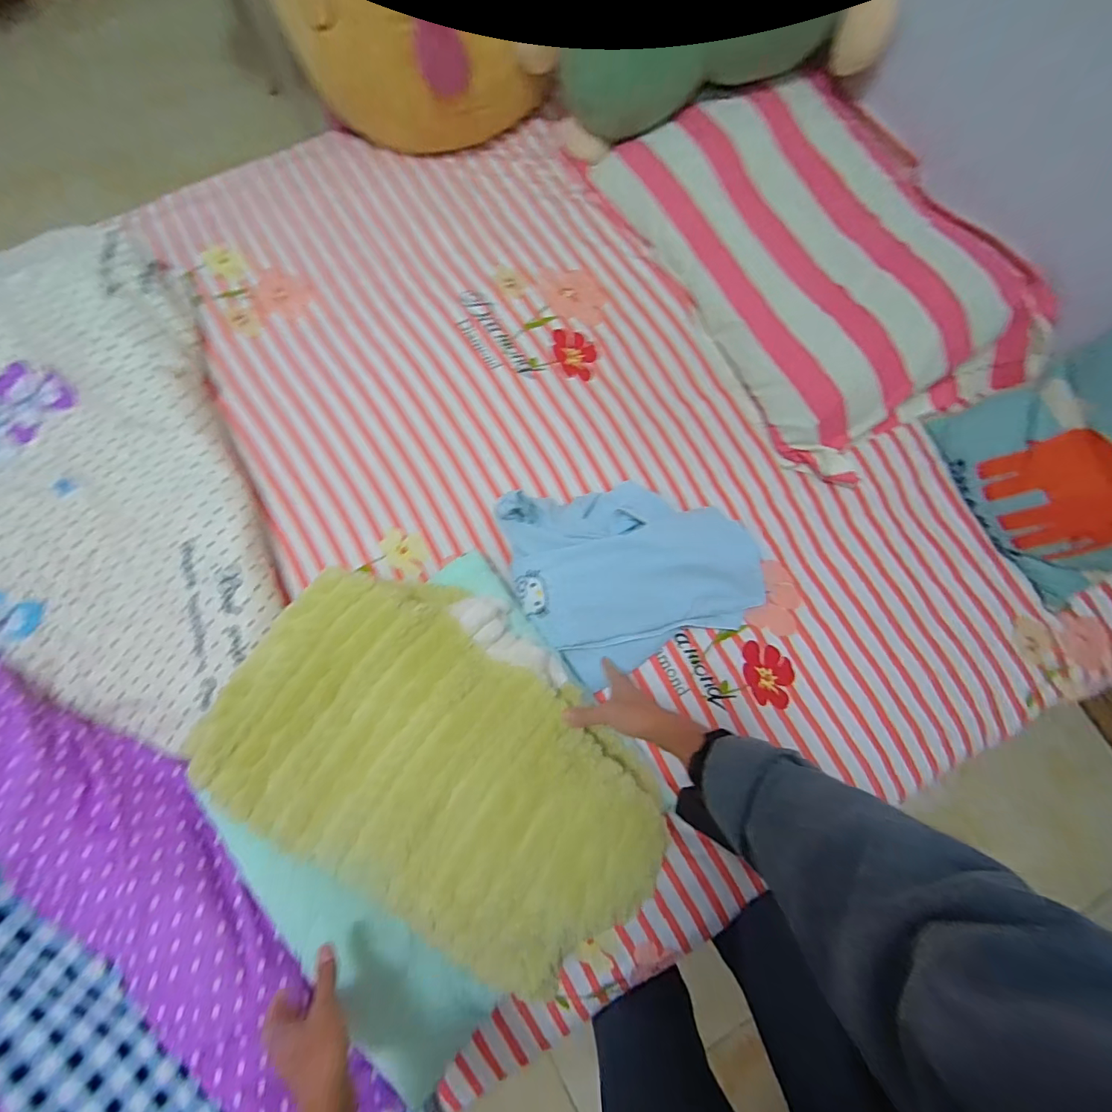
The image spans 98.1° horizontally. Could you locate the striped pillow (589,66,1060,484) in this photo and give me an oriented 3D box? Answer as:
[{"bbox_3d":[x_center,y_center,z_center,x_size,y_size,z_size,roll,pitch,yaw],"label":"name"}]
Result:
[{"bbox_3d":[0.418,-0.492,0.788,0.412,0.121,0.672,-28,81,-6],"label":"striped pillow"}]

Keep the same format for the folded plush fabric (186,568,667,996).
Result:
[{"bbox_3d":[-0.133,0.230,0.545,0.489,0.083,0.320,23,79,4],"label":"folded plush fabric"}]

